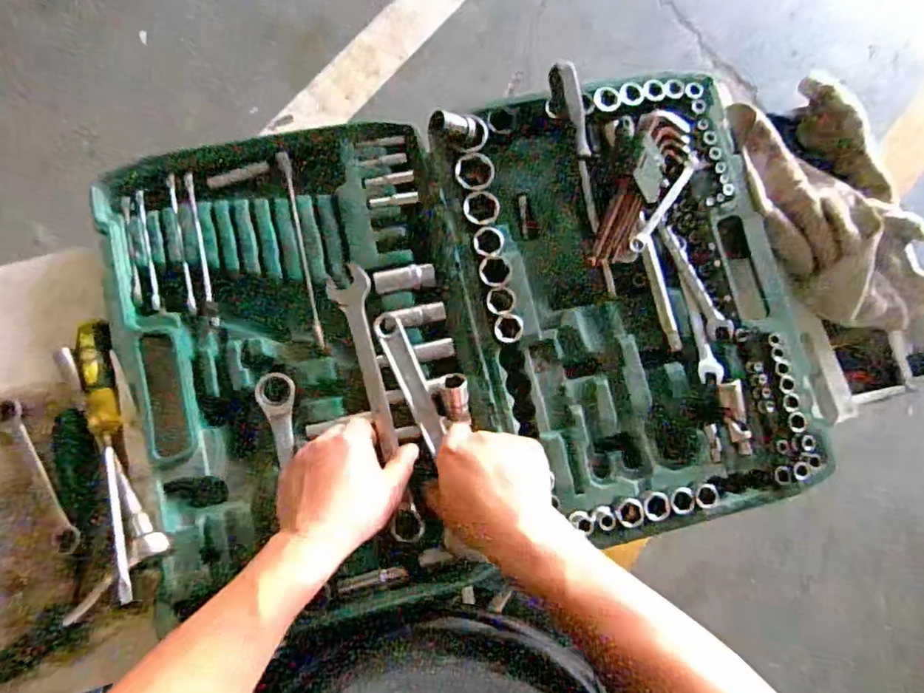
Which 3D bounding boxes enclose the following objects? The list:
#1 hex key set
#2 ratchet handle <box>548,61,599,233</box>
[{"bbox_3d":[0.175,-0.154,0.553,0.061,0.034,0.165,30,80,0],"label":"hex key set"},{"bbox_3d":[0.118,-0.200,0.558,0.023,0.038,0.167,-13,83,-7],"label":"ratchet handle"}]

